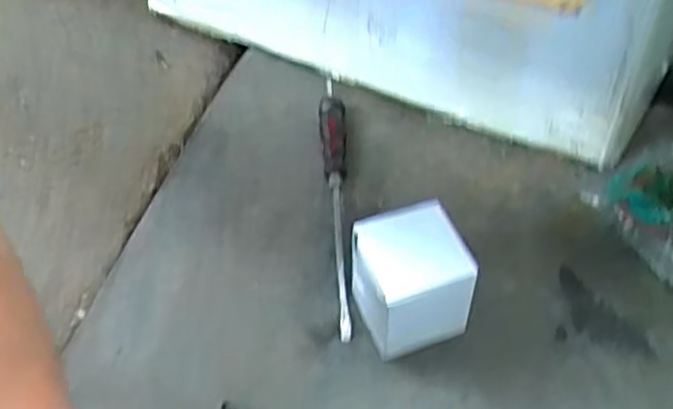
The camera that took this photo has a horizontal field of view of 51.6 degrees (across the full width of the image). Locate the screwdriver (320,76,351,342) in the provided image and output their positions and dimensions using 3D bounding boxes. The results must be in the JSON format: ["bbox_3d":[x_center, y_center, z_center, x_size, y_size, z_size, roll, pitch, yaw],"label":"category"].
[{"bbox_3d":[0.001,-0.016,0.611,0.023,0.026,0.285,-5,49,1],"label":"screwdriver"}]

